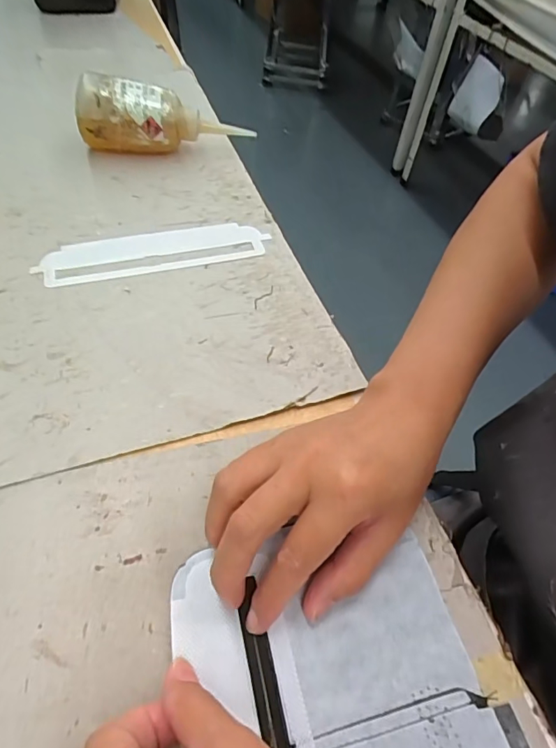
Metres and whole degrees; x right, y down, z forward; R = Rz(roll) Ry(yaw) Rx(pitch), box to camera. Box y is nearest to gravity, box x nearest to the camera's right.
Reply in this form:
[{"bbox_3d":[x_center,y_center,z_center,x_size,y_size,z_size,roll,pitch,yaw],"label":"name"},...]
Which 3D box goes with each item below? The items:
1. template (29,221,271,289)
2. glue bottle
[{"bbox_3d":[-0.104,-0.105,0.401,0.184,0.004,0.054,-13,54,-14],"label":"template"},{"bbox_3d":[-0.124,-0.258,0.478,0.147,0.063,0.045,1,52,-4],"label":"glue bottle"}]

